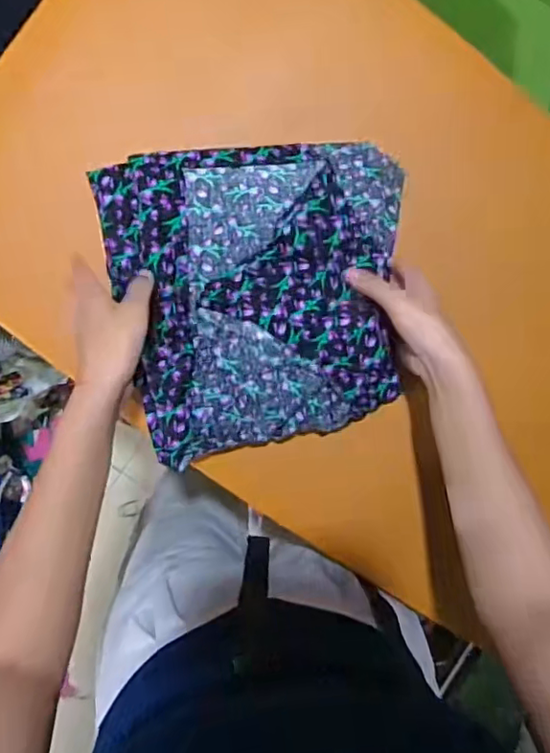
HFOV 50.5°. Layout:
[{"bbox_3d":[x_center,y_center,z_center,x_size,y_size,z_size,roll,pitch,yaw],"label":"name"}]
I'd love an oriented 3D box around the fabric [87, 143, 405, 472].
[{"bbox_3d":[-0.008,-0.070,0.503,0.252,0.054,0.259,-9,95,-5],"label":"fabric"}]

